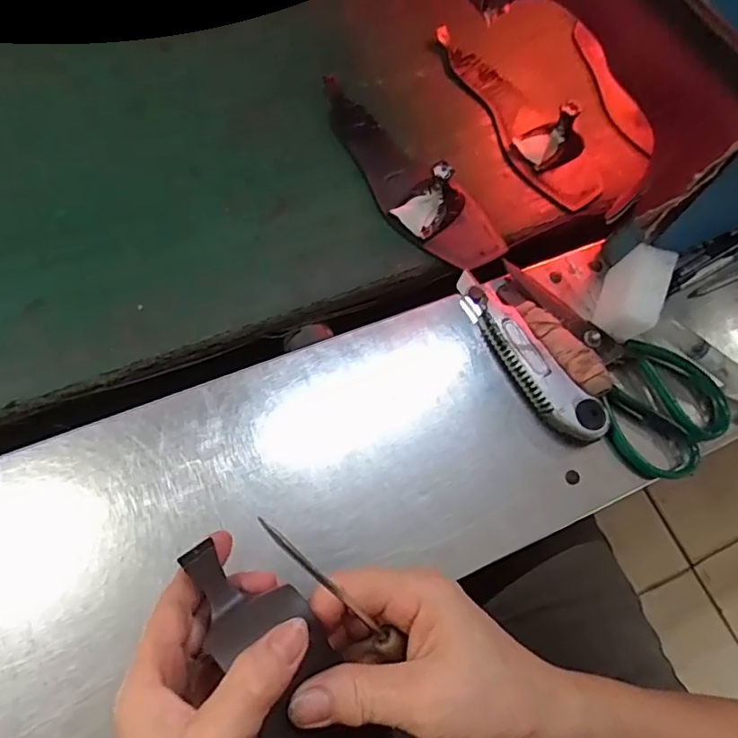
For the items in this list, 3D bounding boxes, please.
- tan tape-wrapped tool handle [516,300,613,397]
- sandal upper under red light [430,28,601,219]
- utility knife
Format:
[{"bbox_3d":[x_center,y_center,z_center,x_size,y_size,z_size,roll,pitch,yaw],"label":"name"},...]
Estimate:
[{"bbox_3d":[0.151,-0.018,0.431,0.029,0.018,0.092,-29,68,-17],"label":"tan tape-wrapped tool handle"},{"bbox_3d":[0.144,-0.262,0.546,0.072,0.040,0.250,-28,68,-16],"label":"sandal upper under red light"},{"bbox_3d":[0.119,-0.013,0.429,0.036,0.019,0.161,-30,68,-18],"label":"utility knife"}]

